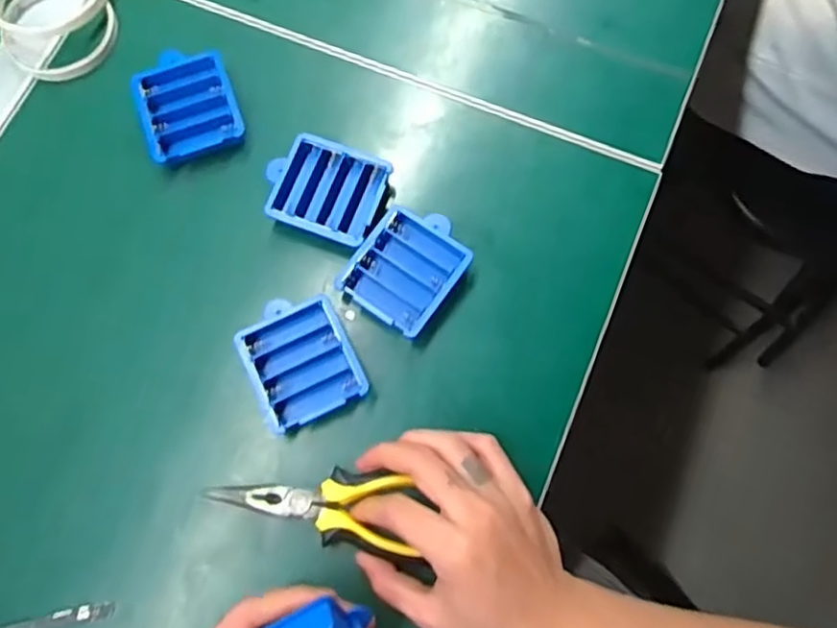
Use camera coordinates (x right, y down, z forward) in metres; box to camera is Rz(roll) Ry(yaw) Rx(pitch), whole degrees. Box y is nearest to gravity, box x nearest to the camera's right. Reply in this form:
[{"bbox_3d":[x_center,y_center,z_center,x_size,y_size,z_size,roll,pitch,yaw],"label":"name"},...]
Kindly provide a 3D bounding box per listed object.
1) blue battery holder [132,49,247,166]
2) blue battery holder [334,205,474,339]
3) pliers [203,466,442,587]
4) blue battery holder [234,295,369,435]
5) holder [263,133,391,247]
[{"bbox_3d":[-0.164,-0.147,0.479,0.066,0.018,0.074,-19,74,-4],"label":"blue battery holder"},{"bbox_3d":[-0.007,-0.030,0.449,0.065,0.015,0.076,33,77,10],"label":"blue battery holder"},{"bbox_3d":[-0.055,0.110,0.395,0.133,0.017,0.045,12,74,10],"label":"pliers"},{"bbox_3d":[-0.074,0.029,0.427,0.065,0.014,0.074,-25,74,-6],"label":"blue battery holder"},{"bbox_3d":[-0.060,-0.086,0.465,0.079,0.017,0.065,18,75,6],"label":"holder"}]

